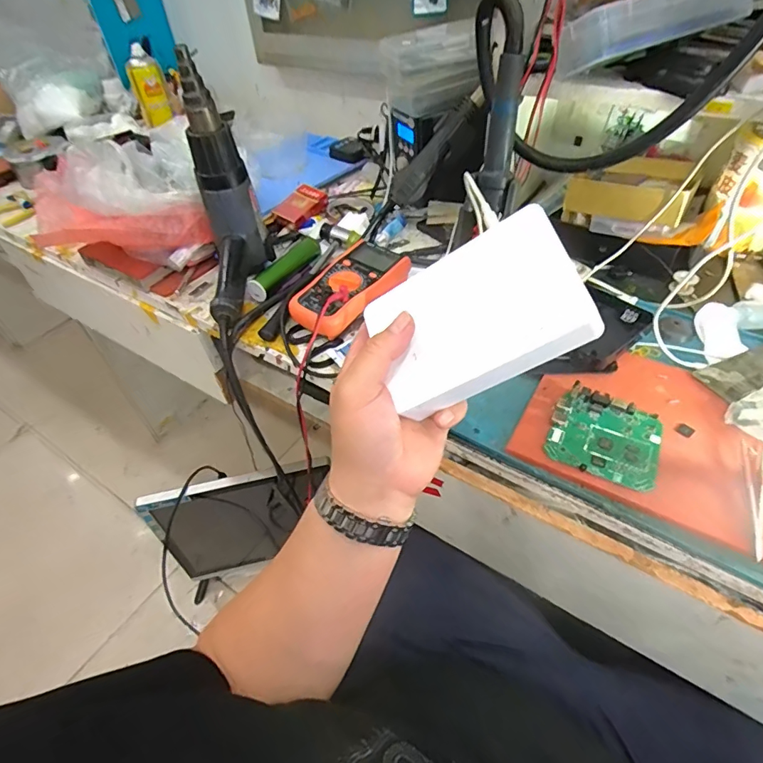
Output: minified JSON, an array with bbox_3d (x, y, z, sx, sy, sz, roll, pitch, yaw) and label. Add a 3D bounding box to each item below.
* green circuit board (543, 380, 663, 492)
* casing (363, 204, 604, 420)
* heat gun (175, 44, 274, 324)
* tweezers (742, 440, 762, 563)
[{"bbox_3d":[0.222,0.053,0.467,0.099,0.009,0.101,17,50,20],"label":"green circuit board"},{"bbox_3d":[0.061,-0.043,0.310,0.132,0.024,0.092,-27,63,23],"label":"casing"},{"bbox_3d":[-0.210,-0.225,0.604,0.077,0.263,0.164,-10,46,-4],"label":"heat gun"},{"bbox_3d":[0.331,0.101,0.411,0.017,0.005,0.124,17,50,20],"label":"tweezers"}]

